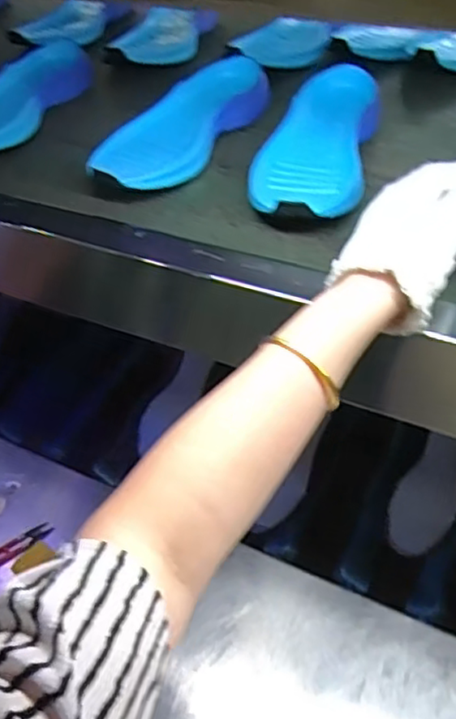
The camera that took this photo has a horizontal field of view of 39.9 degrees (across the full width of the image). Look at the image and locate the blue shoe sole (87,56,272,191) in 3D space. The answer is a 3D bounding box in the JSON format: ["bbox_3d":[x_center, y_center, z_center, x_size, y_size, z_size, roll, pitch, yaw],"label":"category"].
[{"bbox_3d":[-0.044,-0.239,0.651,0.092,0.048,0.263,16,47,23],"label":"blue shoe sole"}]

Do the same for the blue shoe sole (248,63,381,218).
[{"bbox_3d":[0.086,-0.205,0.597,0.104,0.050,0.260,7,44,15],"label":"blue shoe sole"}]

